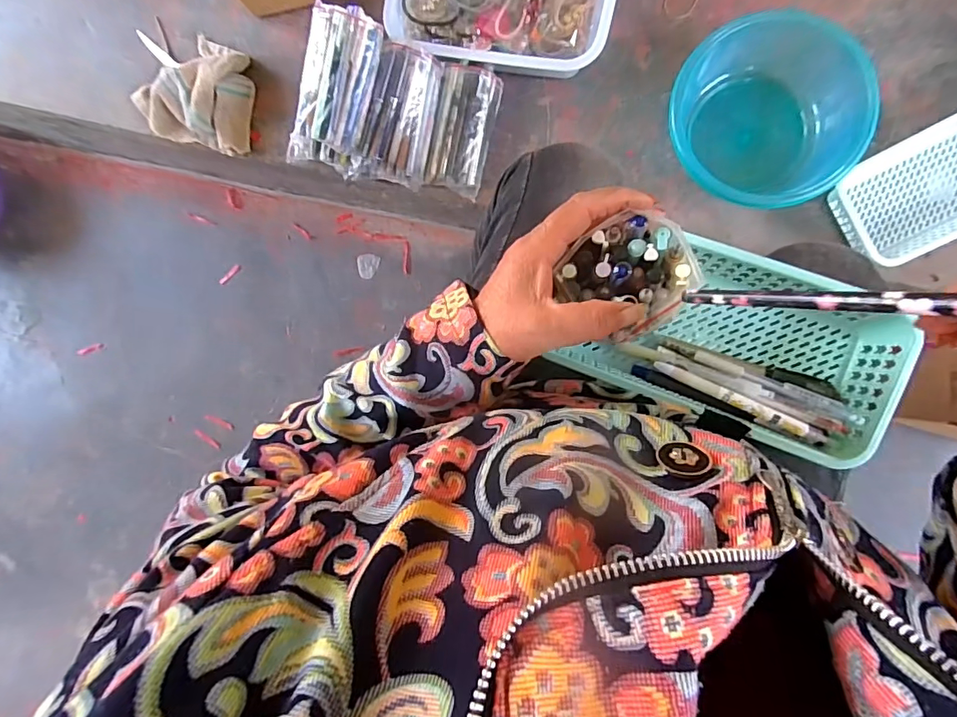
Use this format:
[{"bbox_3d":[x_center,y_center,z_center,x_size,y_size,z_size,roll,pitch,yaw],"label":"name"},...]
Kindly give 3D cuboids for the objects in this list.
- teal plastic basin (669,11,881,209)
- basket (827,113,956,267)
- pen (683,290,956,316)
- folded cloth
[{"bbox_3d":[0.346,-0.291,0.582,0.215,0.081,0.205,0,90,7],"label":"teal plastic basin"},{"bbox_3d":[0.579,-0.219,0.576,0.269,0.051,0.138,-27,87,6],"label":"basket"},{"bbox_3d":[0.145,-0.023,0.188,0.007,0.137,0.008,10,92,-33],"label":"pen"},{"bbox_3d":[-0.406,-0.392,0.680,0.164,0.060,0.151,18,92,6],"label":"folded cloth"}]

